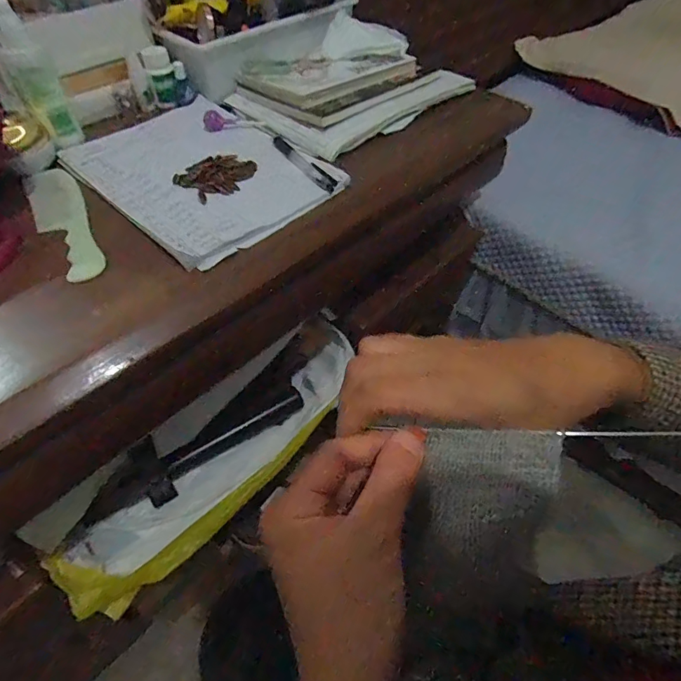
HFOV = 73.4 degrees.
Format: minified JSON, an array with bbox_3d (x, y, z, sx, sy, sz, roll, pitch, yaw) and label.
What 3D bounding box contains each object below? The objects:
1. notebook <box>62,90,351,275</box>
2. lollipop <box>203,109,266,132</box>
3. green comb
[{"bbox_3d":[-0.166,-0.204,0.531,0.304,0.015,0.215,37,61,27],"label":"notebook"},{"bbox_3d":[-0.137,-0.283,0.583,0.077,0.021,0.018,-3,51,-1],"label":"lollipop"},{"bbox_3d":[-0.287,-0.126,0.472,0.049,0.008,0.204,-26,55,-18],"label":"green comb"}]

